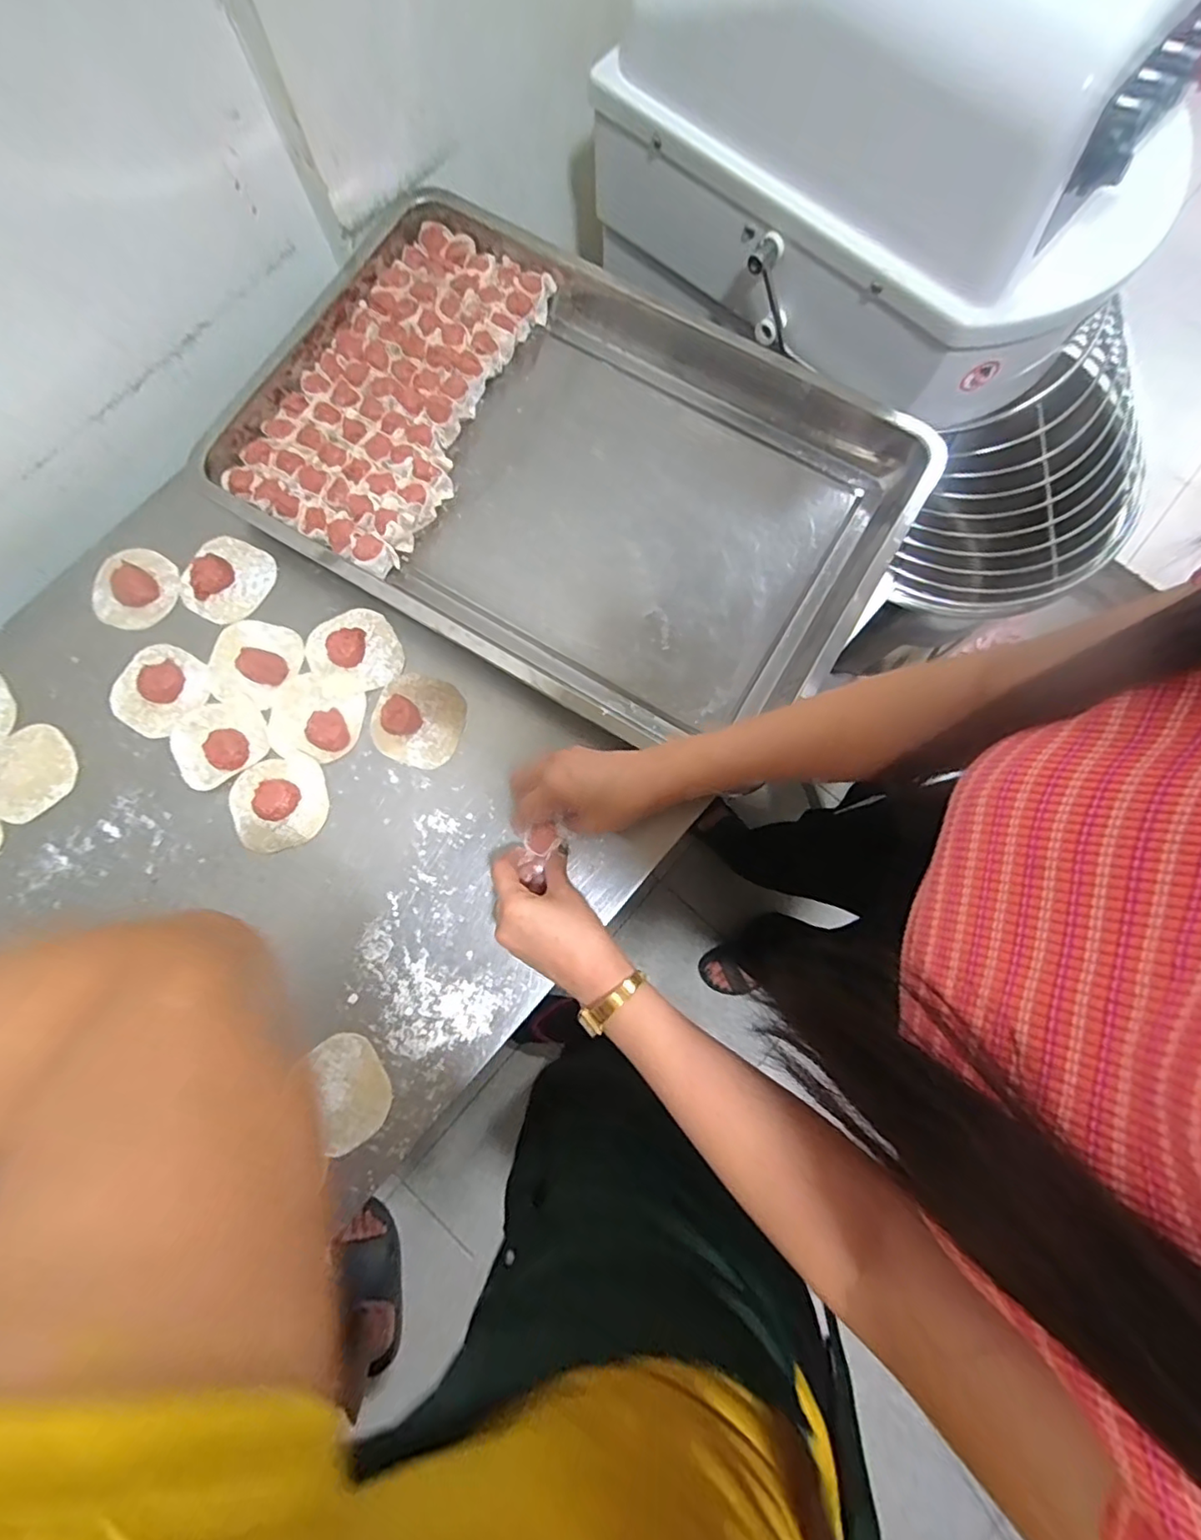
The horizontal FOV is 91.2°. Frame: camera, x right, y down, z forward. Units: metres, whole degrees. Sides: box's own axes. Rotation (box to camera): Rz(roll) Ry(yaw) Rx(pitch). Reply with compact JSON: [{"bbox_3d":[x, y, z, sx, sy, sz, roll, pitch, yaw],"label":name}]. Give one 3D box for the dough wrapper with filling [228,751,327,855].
[{"bbox_3d":[-0.282,0.027,0.509,0.081,0.019,0.079,0,79,0],"label":"dough wrapper with filling"}]

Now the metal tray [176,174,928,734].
[{"bbox_3d":[-0.040,-0.280,0.553,0.612,0.051,0.388,31,81,5],"label":"metal tray"}]

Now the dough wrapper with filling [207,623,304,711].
[{"bbox_3d":[-0.320,-0.100,0.534,0.083,0.021,0.076,14,80,2],"label":"dough wrapper with filling"}]

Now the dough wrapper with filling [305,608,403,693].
[{"bbox_3d":[-0.225,-0.113,0.540,0.086,0.017,0.075,28,80,5],"label":"dough wrapper with filling"}]

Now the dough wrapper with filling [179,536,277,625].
[{"bbox_3d":[-0.355,-0.182,0.552,0.076,0.017,0.081,27,80,5],"label":"dough wrapper with filling"}]

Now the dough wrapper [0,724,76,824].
[{"bbox_3d":[-0.511,0.001,0.526,0.078,0.004,0.078,0,79,0],"label":"dough wrapper"}]

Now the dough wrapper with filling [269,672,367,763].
[{"bbox_3d":[-0.258,-0.048,0.524,0.082,0.020,0.075,0,79,0],"label":"dough wrapper with filling"}]

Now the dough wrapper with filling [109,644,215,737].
[{"bbox_3d":[-0.403,-0.075,0.532,0.083,0.016,0.080,0,79,0],"label":"dough wrapper with filling"}]

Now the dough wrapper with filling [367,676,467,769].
[{"bbox_3d":[-0.164,-0.047,0.523,0.080,0.019,0.080,15,80,2],"label":"dough wrapper with filling"}]

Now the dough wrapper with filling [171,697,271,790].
[{"bbox_3d":[-0.342,-0.029,0.521,0.081,0.017,0.074,0,79,0],"label":"dough wrapper with filling"}]

